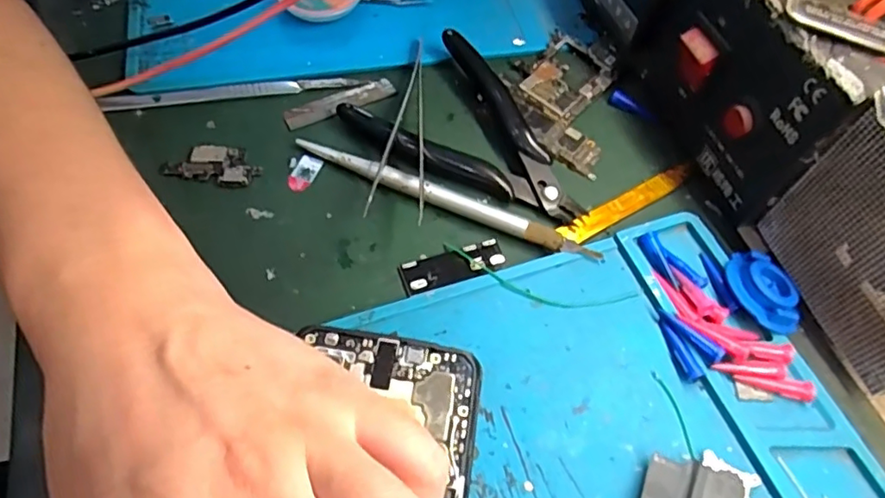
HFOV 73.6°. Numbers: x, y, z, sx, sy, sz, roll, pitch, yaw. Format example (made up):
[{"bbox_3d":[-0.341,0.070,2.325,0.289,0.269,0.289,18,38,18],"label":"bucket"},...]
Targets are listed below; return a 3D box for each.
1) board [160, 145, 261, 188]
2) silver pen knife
[{"bbox_3d":[-0.103,-0.039,0.265,0.042,0.004,0.020,7,57,1],"label":"board"},{"bbox_3d":[0.001,-0.024,0.259,0.139,0.010,0.013,20,58,9],"label":"silver pen knife"}]

